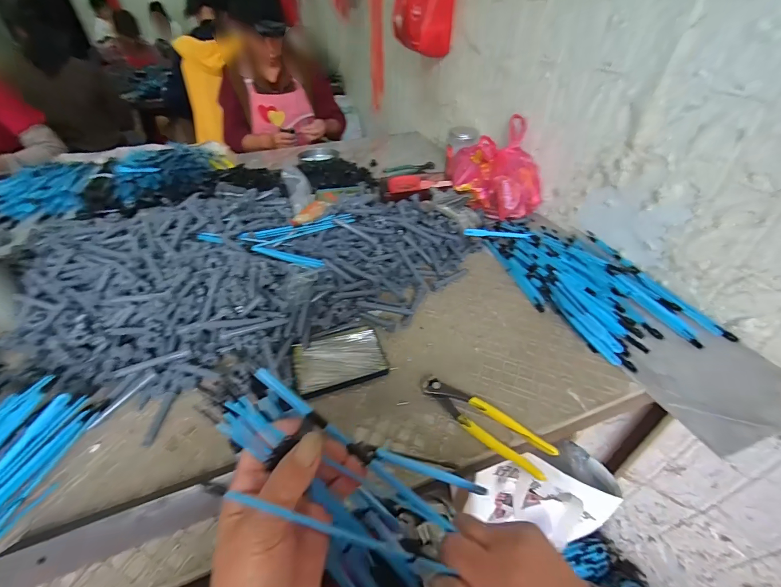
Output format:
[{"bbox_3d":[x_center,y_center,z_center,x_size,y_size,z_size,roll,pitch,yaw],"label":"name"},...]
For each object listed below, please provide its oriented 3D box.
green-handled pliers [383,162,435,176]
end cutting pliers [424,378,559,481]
[{"bbox_3d":[0.058,-0.379,1.048,0.154,0.013,0.060,-4,41,-4],"label":"green-handled pliers"},{"bbox_3d":[0.113,0.157,0.421,0.165,0.018,0.047,30,49,31],"label":"end cutting pliers"}]

